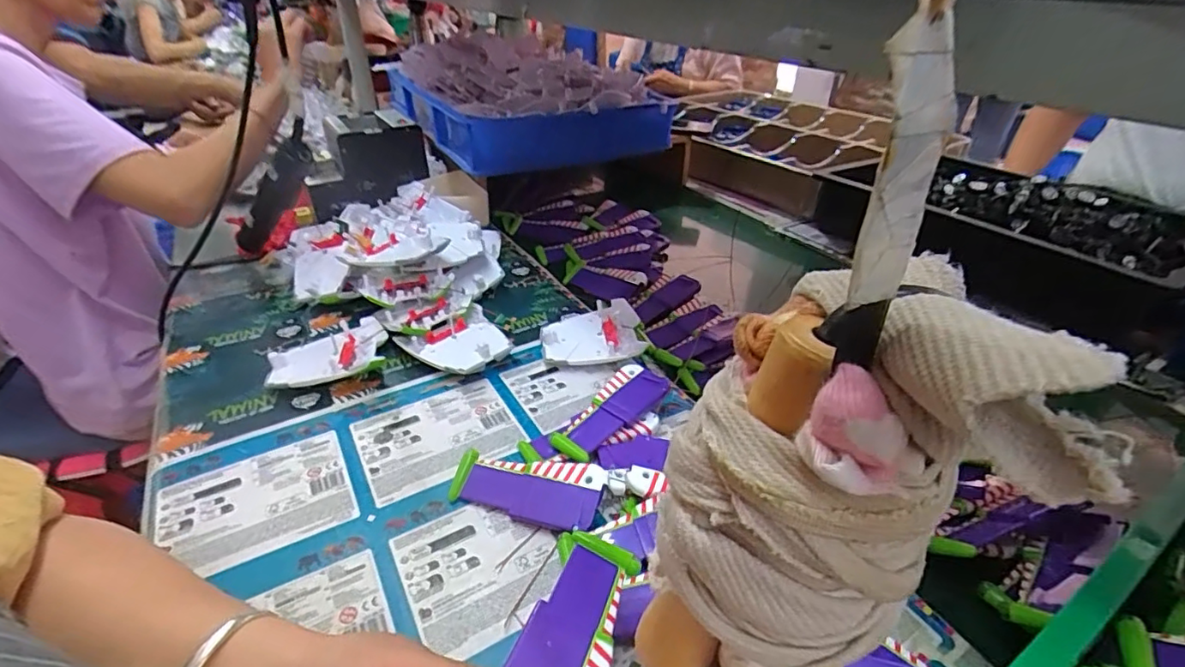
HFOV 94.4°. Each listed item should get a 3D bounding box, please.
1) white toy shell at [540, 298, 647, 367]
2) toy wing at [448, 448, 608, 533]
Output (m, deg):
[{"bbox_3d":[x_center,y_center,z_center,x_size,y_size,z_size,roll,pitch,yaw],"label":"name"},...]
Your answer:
[{"bbox_3d":[-0.001,0.001,0.605,0.105,0.027,0.091,-2,35,-2],"label":"white toy shell"},{"bbox_3d":[-0.050,0.122,0.432,0.121,0.018,0.049,6,53,18],"label":"toy wing"}]

